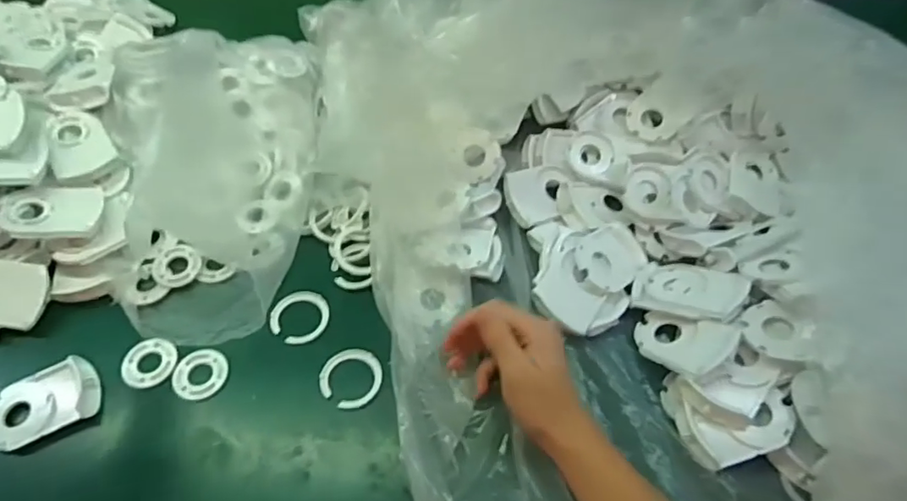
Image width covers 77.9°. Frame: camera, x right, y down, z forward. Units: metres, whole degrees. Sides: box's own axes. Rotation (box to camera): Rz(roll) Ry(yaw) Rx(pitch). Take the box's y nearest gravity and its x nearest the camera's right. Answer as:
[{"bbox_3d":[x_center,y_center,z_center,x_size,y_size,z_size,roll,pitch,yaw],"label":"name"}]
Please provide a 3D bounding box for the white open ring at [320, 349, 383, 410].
[{"bbox_3d":[-0.087,0.109,0.480,0.052,0.005,0.052,0,54,-2],"label":"white open ring"}]

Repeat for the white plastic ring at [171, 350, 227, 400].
[{"bbox_3d":[-0.217,0.106,0.481,0.045,0.004,0.046,1,54,-1],"label":"white plastic ring"}]

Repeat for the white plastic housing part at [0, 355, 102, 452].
[{"bbox_3d":[-0.335,0.125,0.457,0.083,0.017,0.058,-23,58,-17],"label":"white plastic housing part"}]

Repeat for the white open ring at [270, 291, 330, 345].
[{"bbox_3d":[-0.140,0.060,0.513,0.051,0.004,0.052,-6,55,-6],"label":"white open ring"}]

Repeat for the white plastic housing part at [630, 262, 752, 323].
[{"bbox_3d":[0.212,0.039,0.502,0.093,0.023,0.059,5,44,40],"label":"white plastic housing part"}]

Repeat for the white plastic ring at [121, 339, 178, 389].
[{"bbox_3d":[-0.264,0.096,0.485,0.044,0.004,0.041,1,54,-1],"label":"white plastic ring"}]

